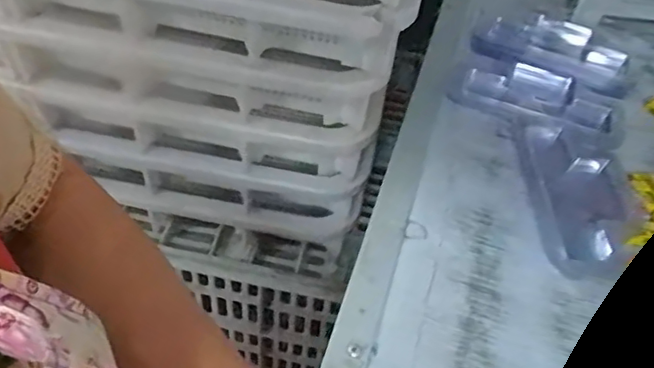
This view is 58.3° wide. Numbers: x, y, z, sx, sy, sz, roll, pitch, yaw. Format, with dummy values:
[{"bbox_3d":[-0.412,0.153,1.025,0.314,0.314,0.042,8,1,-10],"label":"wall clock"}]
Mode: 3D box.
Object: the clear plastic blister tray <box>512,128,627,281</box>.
[{"bbox_3d":[0.180,0.010,0.426,0.064,0.011,0.133,2,48,-1],"label":"clear plastic blister tray"}]

